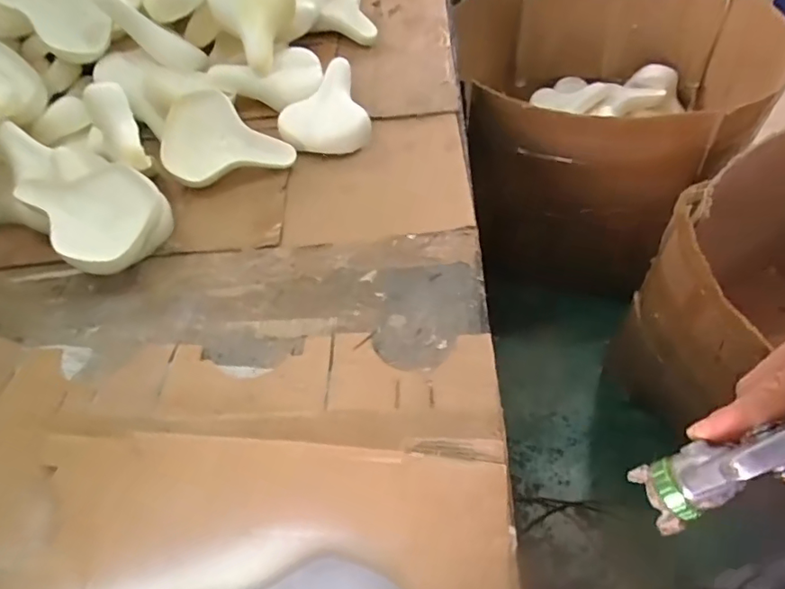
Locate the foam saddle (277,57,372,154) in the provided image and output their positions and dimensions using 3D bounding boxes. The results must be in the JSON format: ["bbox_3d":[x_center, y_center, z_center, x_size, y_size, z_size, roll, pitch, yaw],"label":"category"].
[{"bbox_3d":[-0.154,-0.396,1.147,0.185,0.074,0.217,-15,52,-10],"label":"foam saddle"}]

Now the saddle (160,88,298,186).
[{"bbox_3d":[-0.335,-0.319,1.093,0.261,0.180,0.038,-8,10,-2],"label":"saddle"}]

